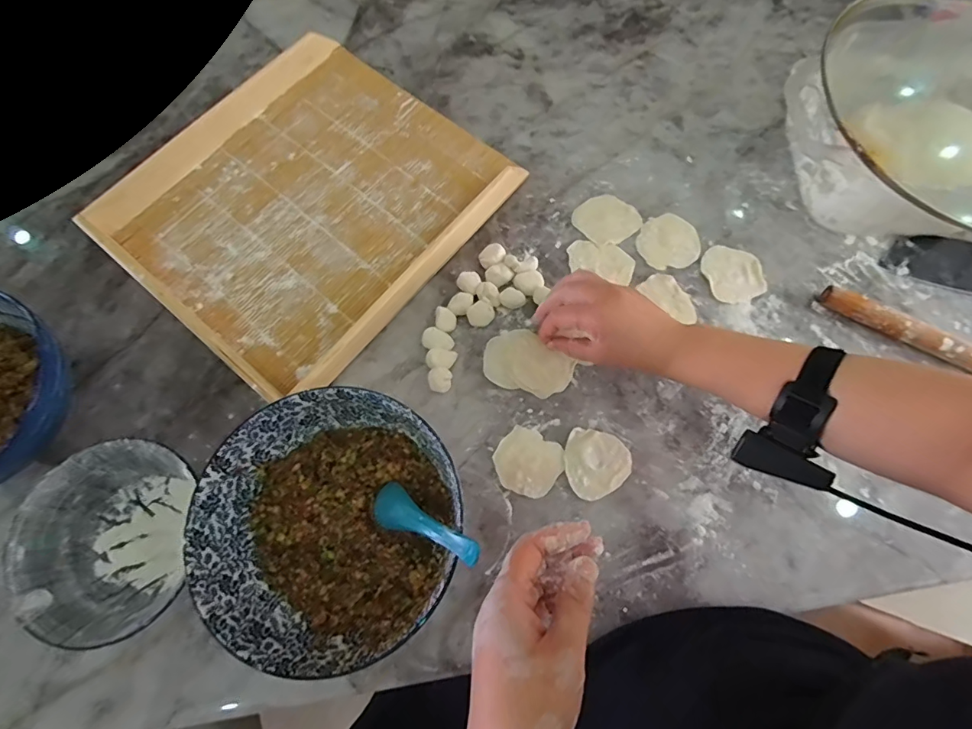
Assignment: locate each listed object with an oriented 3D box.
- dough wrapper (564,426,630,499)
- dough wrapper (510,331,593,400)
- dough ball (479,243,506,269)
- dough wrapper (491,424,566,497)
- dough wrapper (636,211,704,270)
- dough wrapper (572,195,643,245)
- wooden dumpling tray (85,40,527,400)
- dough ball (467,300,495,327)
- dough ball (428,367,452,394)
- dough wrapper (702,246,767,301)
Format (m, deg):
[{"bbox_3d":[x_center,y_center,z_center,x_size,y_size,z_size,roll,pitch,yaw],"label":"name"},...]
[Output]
[{"bbox_3d":[0.114,0.100,0.468,0.065,0.004,0.067,0,73,0],"label":"dough wrapper"},{"bbox_3d":[0.057,0.004,0.494,0.068,0.010,0.053,33,75,9],"label":"dough wrapper"},{"bbox_3d":[0.007,-0.125,0.532,0.026,0.015,0.031,33,76,10],"label":"dough ball"},{"bbox_3d":[0.043,0.099,0.468,0.065,0.004,0.063,32,75,9],"label":"dough wrapper"},{"bbox_3d":[0.217,-0.147,0.543,0.073,0.004,0.070,0,73,0],"label":"dough wrapper"},{"bbox_3d":[0.145,-0.175,0.552,0.067,0.004,0.066,-41,77,-12],"label":"dough wrapper"},{"bbox_3d":[-0.207,-0.199,0.540,0.366,0.040,0.386,37,76,11],"label":"wooden dumpling tray"},{"bbox_3d":[-0.006,-0.055,0.511,0.027,0.012,0.028,0,73,0],"label":"dough ball"},{"bbox_3d":[-0.049,0.017,0.489,0.025,0.016,0.025,0,73,0],"label":"dough ball"},{"bbox_3d":[0.286,-0.107,0.532,0.065,0.004,0.071,0,73,0],"label":"dough wrapper"}]

